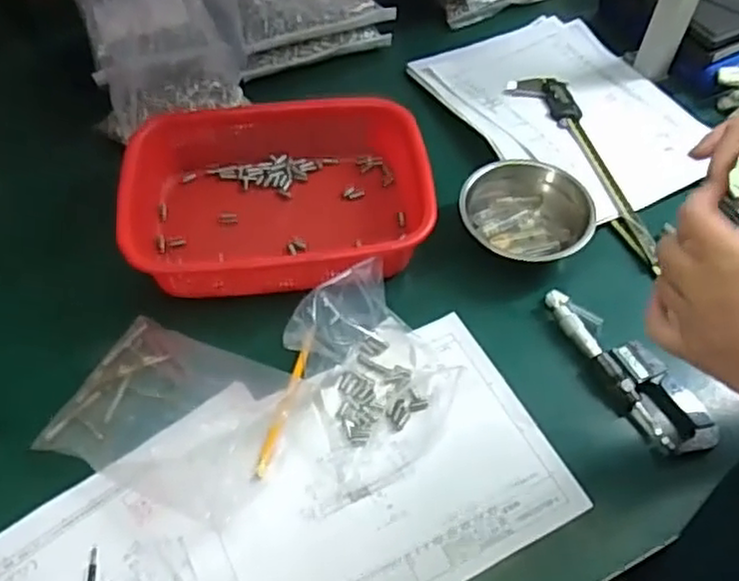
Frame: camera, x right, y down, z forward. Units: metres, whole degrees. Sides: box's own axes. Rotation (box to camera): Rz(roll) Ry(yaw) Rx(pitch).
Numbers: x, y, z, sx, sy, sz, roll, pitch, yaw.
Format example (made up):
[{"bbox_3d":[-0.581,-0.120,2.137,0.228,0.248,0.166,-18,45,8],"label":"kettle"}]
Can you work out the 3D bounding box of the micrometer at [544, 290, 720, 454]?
[{"bbox_3d":[0.231,0.069,0.631,0.060,0.027,0.184,-26,60,-18],"label":"micrometer"}]

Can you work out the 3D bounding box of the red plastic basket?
[{"bbox_3d":[-0.094,-0.105,0.714,0.293,0.068,0.219,-5,55,-5],"label":"red plastic basket"}]

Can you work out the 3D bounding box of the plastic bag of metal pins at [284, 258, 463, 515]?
[{"bbox_3d":[-0.006,0.073,0.591,0.164,0.073,0.144,-38,64,-25],"label":"plastic bag of metal pins"}]

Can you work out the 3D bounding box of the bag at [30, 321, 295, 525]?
[{"bbox_3d":[-0.168,0.107,0.600,0.177,0.013,0.141,21,57,12],"label":"bag"}]

